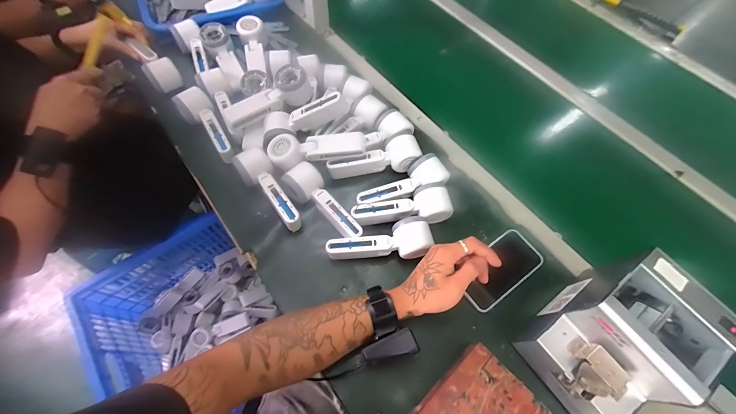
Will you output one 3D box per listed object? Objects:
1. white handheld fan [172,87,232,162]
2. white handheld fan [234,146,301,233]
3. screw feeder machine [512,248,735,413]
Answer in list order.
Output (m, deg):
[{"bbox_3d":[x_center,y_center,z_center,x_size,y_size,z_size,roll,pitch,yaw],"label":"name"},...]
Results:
[{"bbox_3d":[-0.287,-0.149,0.566,0.058,0.043,0.166,-36,70,-19],"label":"white handheld fan"},{"bbox_3d":[-0.166,-0.027,0.526,0.056,0.050,0.158,-31,69,-17],"label":"white handheld fan"},{"bbox_3d":[0.319,0.171,0.404,0.171,0.152,0.124,-33,69,-18],"label":"screw feeder machine"}]

